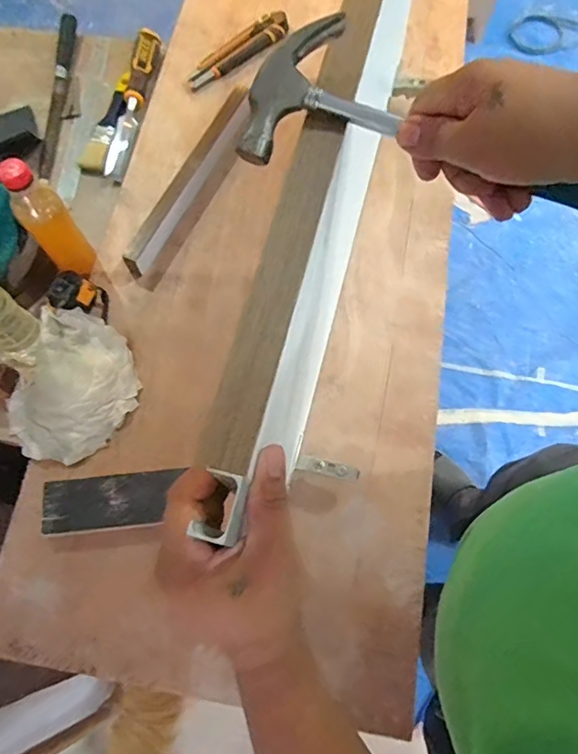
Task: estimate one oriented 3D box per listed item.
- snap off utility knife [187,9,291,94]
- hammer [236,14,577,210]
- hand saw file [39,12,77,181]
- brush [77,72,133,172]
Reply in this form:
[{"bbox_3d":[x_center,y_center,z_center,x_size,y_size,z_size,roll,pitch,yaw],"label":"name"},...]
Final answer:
[{"bbox_3d":[-0.076,-0.497,0.798,0.187,0.030,0.039,-40,73,-15],"label":"snap off utility knife"},{"bbox_3d":[0.087,-0.150,0.334,0.234,0.036,0.094,23,70,4],"label":"hammer"},{"bbox_3d":[-0.353,-0.444,0.801,0.022,0.023,0.327,-2,68,0],"label":"hand saw file"},{"bbox_3d":[-0.263,-0.381,0.768,0.039,0.028,0.173,14,68,6],"label":"brush"}]

